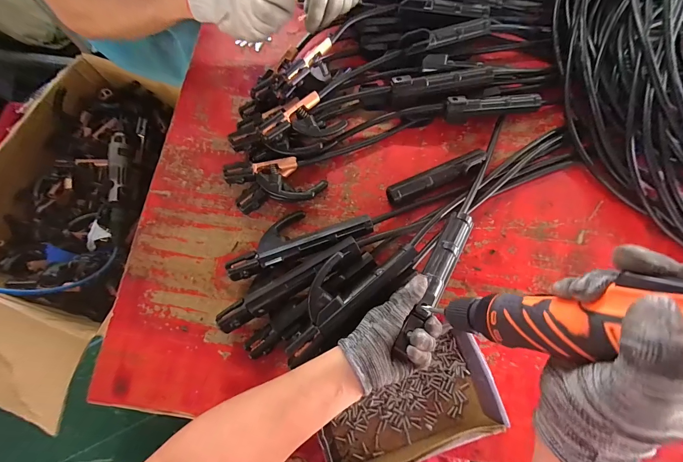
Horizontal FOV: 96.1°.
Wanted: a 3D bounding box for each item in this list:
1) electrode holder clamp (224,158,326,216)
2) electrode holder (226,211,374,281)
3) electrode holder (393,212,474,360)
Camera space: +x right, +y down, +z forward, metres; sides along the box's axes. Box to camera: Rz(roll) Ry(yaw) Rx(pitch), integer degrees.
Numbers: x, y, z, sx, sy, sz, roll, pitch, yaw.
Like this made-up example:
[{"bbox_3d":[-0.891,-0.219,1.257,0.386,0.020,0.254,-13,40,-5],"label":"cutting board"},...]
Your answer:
[{"bbox_3d":[-0.094,-0.073,0.448,0.133,0.037,0.066,-13,74,-4],"label":"electrode holder clamp"},{"bbox_3d":[-0.060,0.003,0.427,0.195,0.040,0.071,-20,74,-6],"label":"electrode holder"},{"bbox_3d":[0.113,0.054,0.363,0.029,0.027,0.197,29,62,9],"label":"electrode holder"}]

